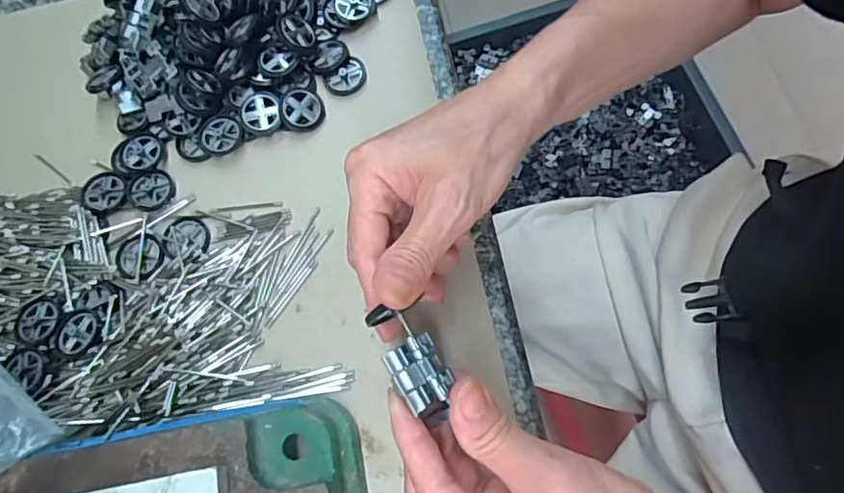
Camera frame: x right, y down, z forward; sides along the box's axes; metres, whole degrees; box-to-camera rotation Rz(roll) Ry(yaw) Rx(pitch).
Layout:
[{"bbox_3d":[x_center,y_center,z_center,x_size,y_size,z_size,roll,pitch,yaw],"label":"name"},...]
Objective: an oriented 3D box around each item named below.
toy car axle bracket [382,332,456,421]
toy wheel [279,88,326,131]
[{"bbox_3d":[0.000,0.055,0.242,0.023,0.012,0.032,-30,72,-9],"label":"toy car axle bracket"},{"bbox_3d":[-0.075,-0.085,0.356,0.027,0.006,0.027,0,91,-10],"label":"toy wheel"}]

